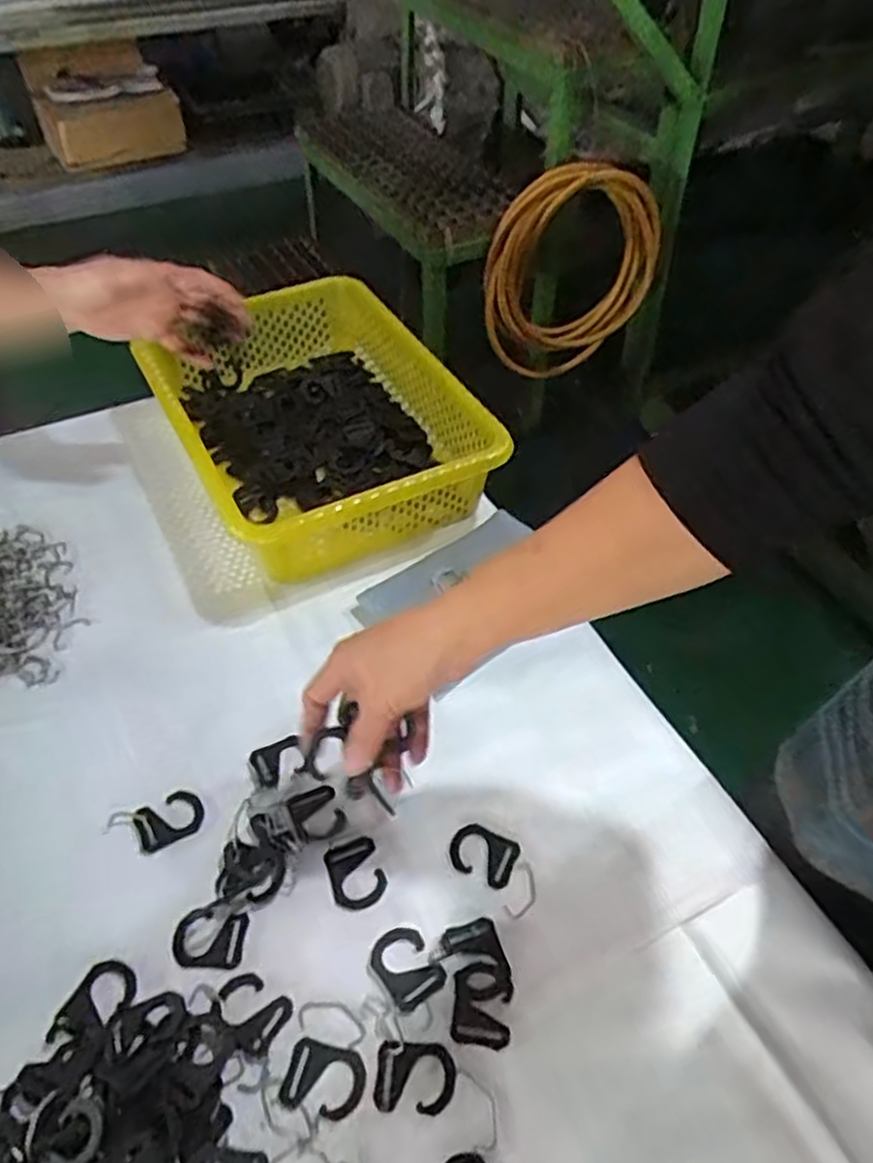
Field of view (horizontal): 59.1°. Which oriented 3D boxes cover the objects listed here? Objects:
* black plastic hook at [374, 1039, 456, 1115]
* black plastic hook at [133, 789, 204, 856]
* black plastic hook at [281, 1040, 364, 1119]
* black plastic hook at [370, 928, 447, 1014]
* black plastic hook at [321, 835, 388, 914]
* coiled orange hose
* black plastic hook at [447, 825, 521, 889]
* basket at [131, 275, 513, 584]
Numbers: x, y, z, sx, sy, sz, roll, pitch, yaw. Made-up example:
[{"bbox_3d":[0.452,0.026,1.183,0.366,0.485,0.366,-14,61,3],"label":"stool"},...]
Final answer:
[{"bbox_3d":[-0.012,0.276,0.430,0.043,0.004,0.033,5,49,3],"label":"black plastic hook"},{"bbox_3d":[-0.184,0.164,0.530,0.044,0.005,0.033,-23,53,-19],"label":"black plastic hook"},{"bbox_3d":[-0.062,0.278,0.430,0.044,0.004,0.034,12,50,9],"label":"black plastic hook"},{"bbox_3d":[-0.019,0.233,0.468,0.034,0.004,0.044,-28,55,-23],"label":"black plastic hook"},{"bbox_3d":[-0.053,0.192,0.505,0.035,0.004,0.043,-18,52,-16],"label":"black plastic hook"},{"bbox_3d":[0.260,-0.579,1.457,0.360,0.384,0.045,-15,51,-14],"label":"coiled orange hose"},{"bbox_3d":[0.031,0.181,0.515,0.044,0.004,0.035,21,52,17],"label":"black plastic hook"},{"bbox_3d":[-0.116,-0.159,0.753,0.255,0.091,0.340,-22,53,-19],"label":"basket"}]

